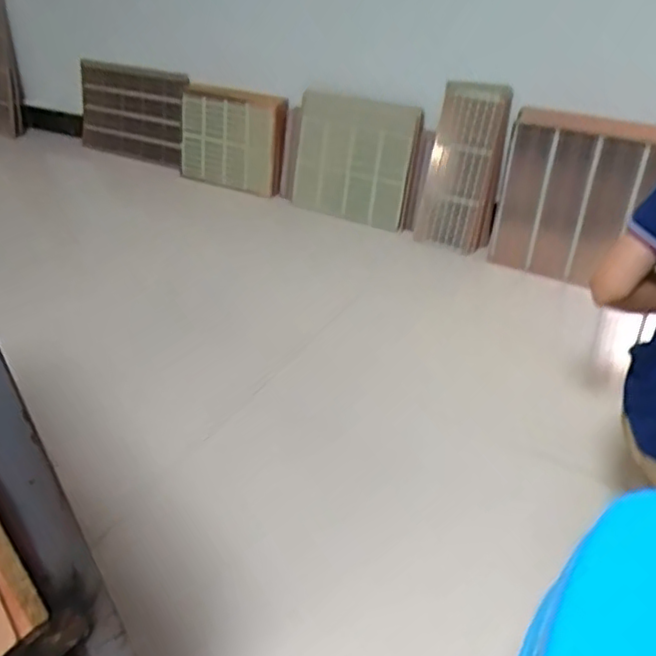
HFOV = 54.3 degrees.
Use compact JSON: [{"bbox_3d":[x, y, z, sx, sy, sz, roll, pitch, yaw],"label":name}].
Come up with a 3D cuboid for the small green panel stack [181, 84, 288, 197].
[{"bbox_3d":[-0.261,-0.507,1.743,0.282,0.266,0.093,7,22,-8],"label":"small green panel stack"}]

